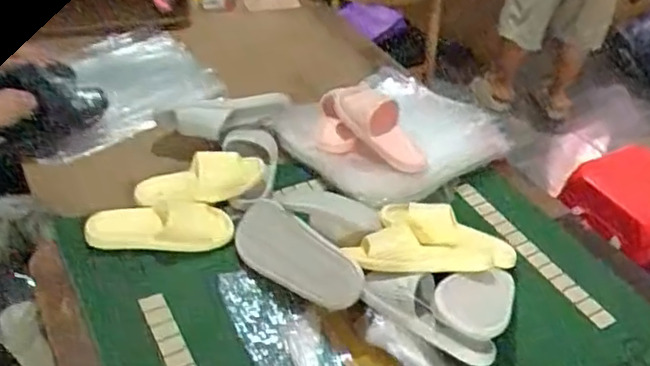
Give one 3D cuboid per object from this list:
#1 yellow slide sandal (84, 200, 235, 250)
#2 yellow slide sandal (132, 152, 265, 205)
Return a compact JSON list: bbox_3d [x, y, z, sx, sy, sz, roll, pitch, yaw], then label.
[{"bbox_3d":[-0.283,0.076,1.143,0.240,0.049,0.097,4,39,0],"label":"yellow slide sandal"},{"bbox_3d":[-0.224,-0.005,1.190,0.224,0.057,0.089,-12,39,4],"label":"yellow slide sandal"}]

